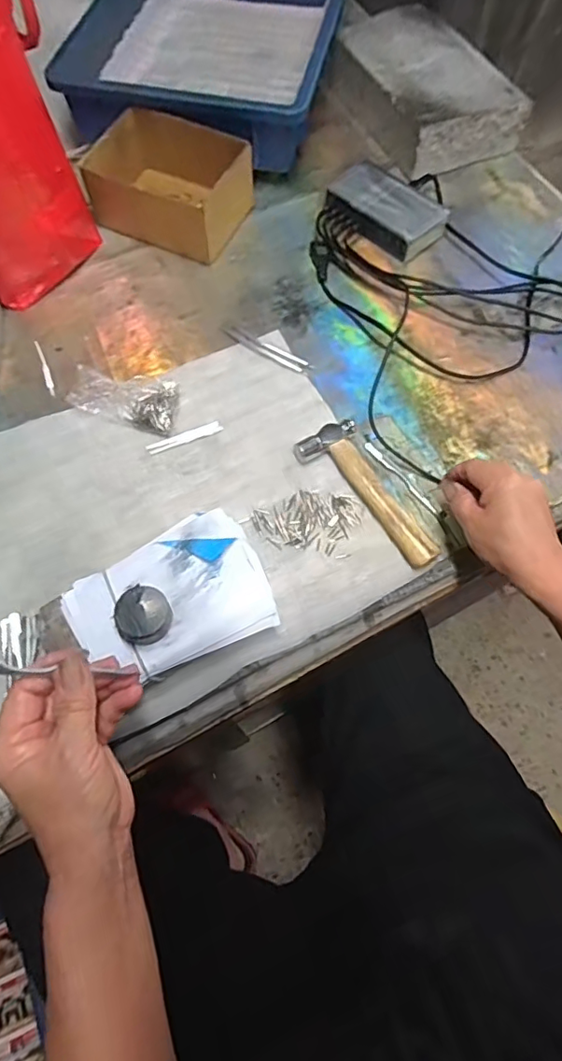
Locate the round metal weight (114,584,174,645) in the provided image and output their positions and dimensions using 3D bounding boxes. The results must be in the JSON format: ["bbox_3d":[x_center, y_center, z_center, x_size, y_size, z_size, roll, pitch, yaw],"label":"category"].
[{"bbox_3d":[-0.100,0.063,0.396,0.037,0.024,0.043,-9,67,-5],"label":"round metal weight"}]

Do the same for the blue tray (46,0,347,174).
[{"bbox_3d":[-0.080,-0.629,0.695,0.285,0.091,0.404,11,67,4],"label":"blue tray"}]

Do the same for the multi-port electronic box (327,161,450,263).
[{"bbox_3d":[0.119,-0.365,0.617,0.132,0.034,0.080,34,70,13],"label":"multi-port electronic box"}]

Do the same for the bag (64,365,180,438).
[{"bbox_3d":[-0.148,-0.128,0.505,0.097,0.043,0.059,3,68,-2],"label":"bag"}]

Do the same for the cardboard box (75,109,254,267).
[{"bbox_3d":[-0.121,-0.381,0.597,0.158,0.067,0.112,19,68,7],"label":"cardboard box"}]

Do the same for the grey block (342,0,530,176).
[{"bbox_3d":[0.180,-0.564,0.693,0.145,0.062,0.242,-27,70,-12],"label":"grey block"}]

